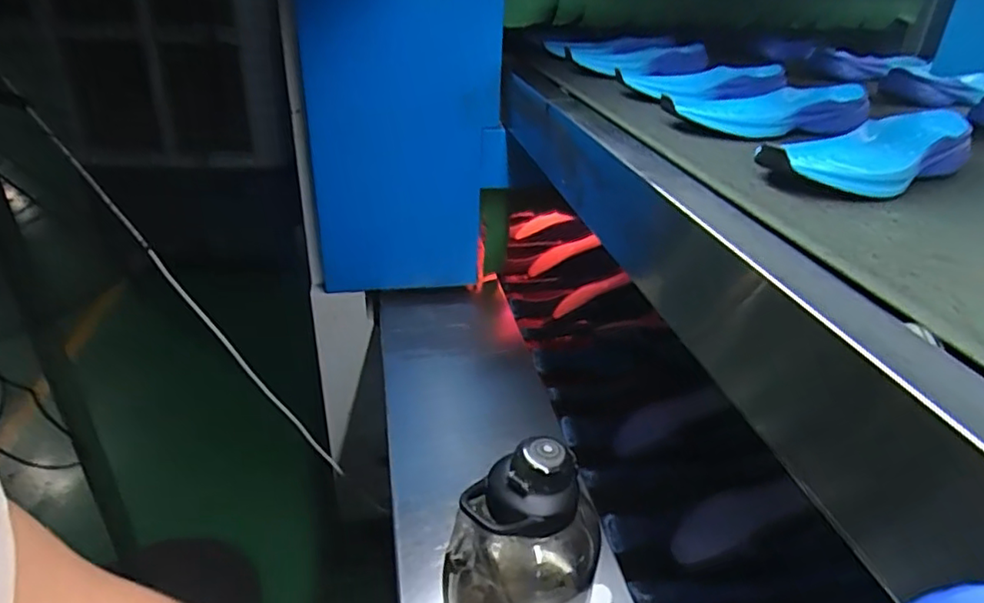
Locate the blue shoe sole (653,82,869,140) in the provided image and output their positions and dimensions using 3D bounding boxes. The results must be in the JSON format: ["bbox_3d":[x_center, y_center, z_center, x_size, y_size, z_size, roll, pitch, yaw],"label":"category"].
[{"bbox_3d":[0.313,-0.231,0.725,0.242,0.034,0.096,0,30,0],"label":"blue shoe sole"}]

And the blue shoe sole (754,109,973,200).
[{"bbox_3d":[0.339,-0.135,0.560,0.232,0.038,0.089,-19,35,-30],"label":"blue shoe sole"}]

